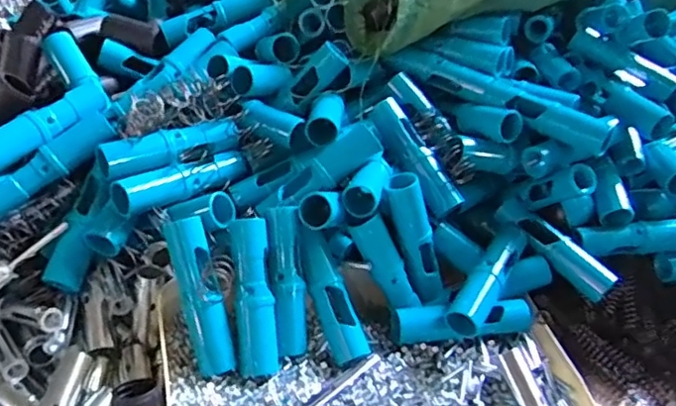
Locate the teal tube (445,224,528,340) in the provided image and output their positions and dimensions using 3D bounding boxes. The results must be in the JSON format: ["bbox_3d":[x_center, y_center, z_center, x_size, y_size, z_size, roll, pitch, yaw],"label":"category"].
[{"bbox_3d":[0.131,0.064,0.524,0.028,0.026,0.122,26,57,24],"label":"teal tube"}]

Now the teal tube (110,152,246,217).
[{"bbox_3d":[-0.130,-0.023,0.512,0.118,0.026,0.028,-23,45,-36],"label":"teal tube"}]

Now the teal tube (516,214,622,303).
[{"bbox_3d":[0.209,0.047,0.552,0.022,0.027,0.097,-25,62,-38],"label":"teal tube"}]

